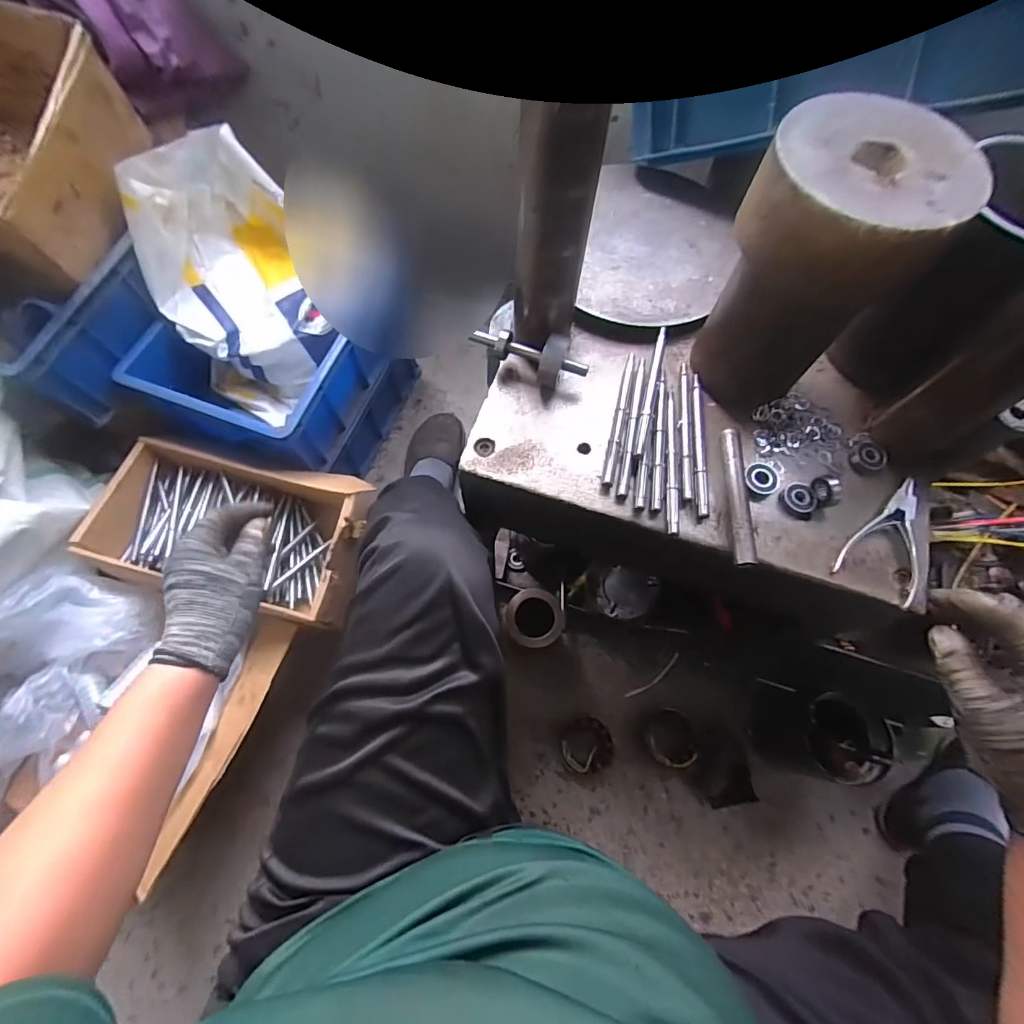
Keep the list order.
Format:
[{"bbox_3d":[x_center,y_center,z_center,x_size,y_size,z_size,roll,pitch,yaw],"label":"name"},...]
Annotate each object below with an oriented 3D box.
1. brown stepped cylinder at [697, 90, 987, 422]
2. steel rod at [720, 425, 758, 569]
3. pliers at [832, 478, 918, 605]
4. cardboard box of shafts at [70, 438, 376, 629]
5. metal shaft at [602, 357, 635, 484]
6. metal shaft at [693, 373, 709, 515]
[{"bbox_3d":[0.260,-0.212,0.441,0.141,0.211,0.143,32,71,11],"label":"brown stepped cylinder"},{"bbox_3d":[0.218,-0.017,0.471,0.018,0.012,0.140,5,68,0],"label":"steel rod"},{"bbox_3d":[0.363,0.021,0.466,0.068,0.015,0.125,32,71,11],"label":"pliers"},{"bbox_3d":[-0.415,0.019,0.715,0.360,0.110,0.231,10,68,-1],"label":"cardboard box of shafts"},{"bbox_3d":[0.113,-0.100,0.510,0.010,0.007,0.158,14,68,4],"label":"metal shaft"},{"bbox_3d":[0.191,-0.071,0.497,0.011,0.007,0.162,6,68,1],"label":"metal shaft"}]

